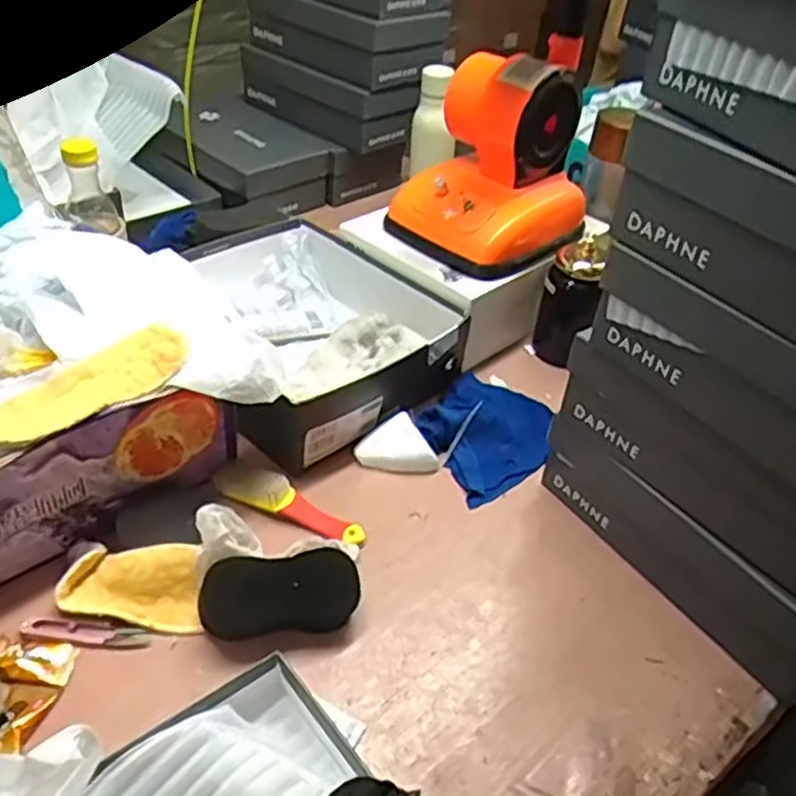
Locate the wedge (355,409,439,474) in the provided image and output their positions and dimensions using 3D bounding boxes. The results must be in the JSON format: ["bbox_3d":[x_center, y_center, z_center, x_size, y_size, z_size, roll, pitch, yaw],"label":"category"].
[{"bbox_3d":[-0.001,0.054,0.792,0.063,0.034,0.070,-26,49,-33],"label":"wedge"}]

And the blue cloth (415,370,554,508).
[{"bbox_3d":[0.096,0.030,0.834,0.149,0.040,0.154,-21,47,-29],"label":"blue cloth"}]

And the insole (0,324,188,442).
[{"bbox_3d":[-0.267,-0.008,0.617,0.066,0.019,0.197,34,47,29],"label":"insole"}]

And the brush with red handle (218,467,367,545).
[{"bbox_3d":[-0.104,0.099,0.728,0.157,0.027,0.040,19,41,15],"label":"brush with red handle"}]

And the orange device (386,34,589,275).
[{"bbox_3d":[0.116,-0.284,0.897,0.183,0.198,0.187,33,47,29],"label":"orange device"}]

